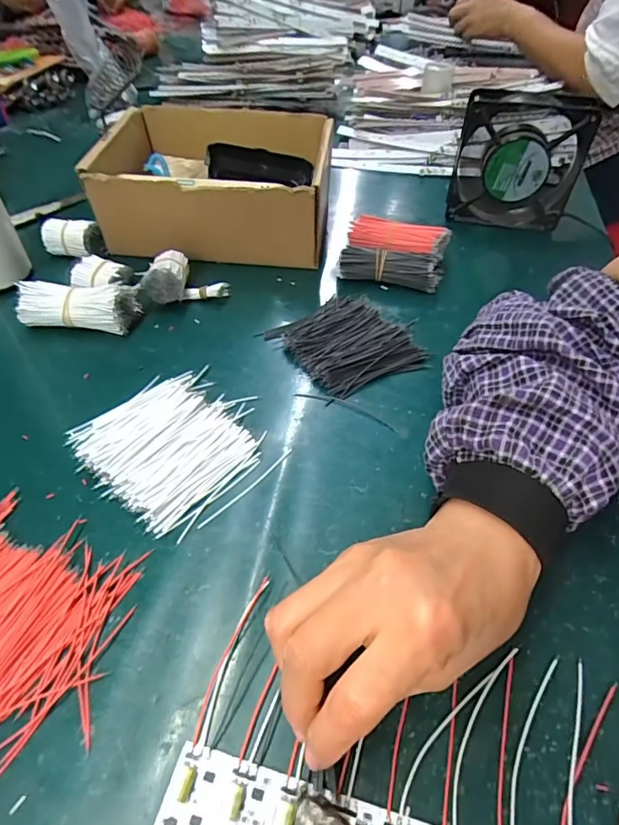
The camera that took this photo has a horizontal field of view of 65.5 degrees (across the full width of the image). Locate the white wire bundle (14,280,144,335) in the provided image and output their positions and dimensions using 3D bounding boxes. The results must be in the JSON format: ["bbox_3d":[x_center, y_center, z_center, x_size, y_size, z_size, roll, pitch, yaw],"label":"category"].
[{"bbox_3d":[-0.194,-0.089,0.406,0.092,0.035,0.033,3,48,1],"label":"white wire bundle"}]

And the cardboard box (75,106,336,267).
[{"bbox_3d":[-0.089,-0.230,0.496,0.215,0.092,0.179,5,48,3],"label":"cardboard box"}]

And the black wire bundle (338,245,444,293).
[{"bbox_3d":[0.076,-0.138,0.455,0.092,0.032,0.030,10,49,7],"label":"black wire bundle"}]

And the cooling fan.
[{"bbox_3d":[0.210,-0.253,0.490,0.117,0.121,0.043,13,49,10],"label":"cooling fan"}]

